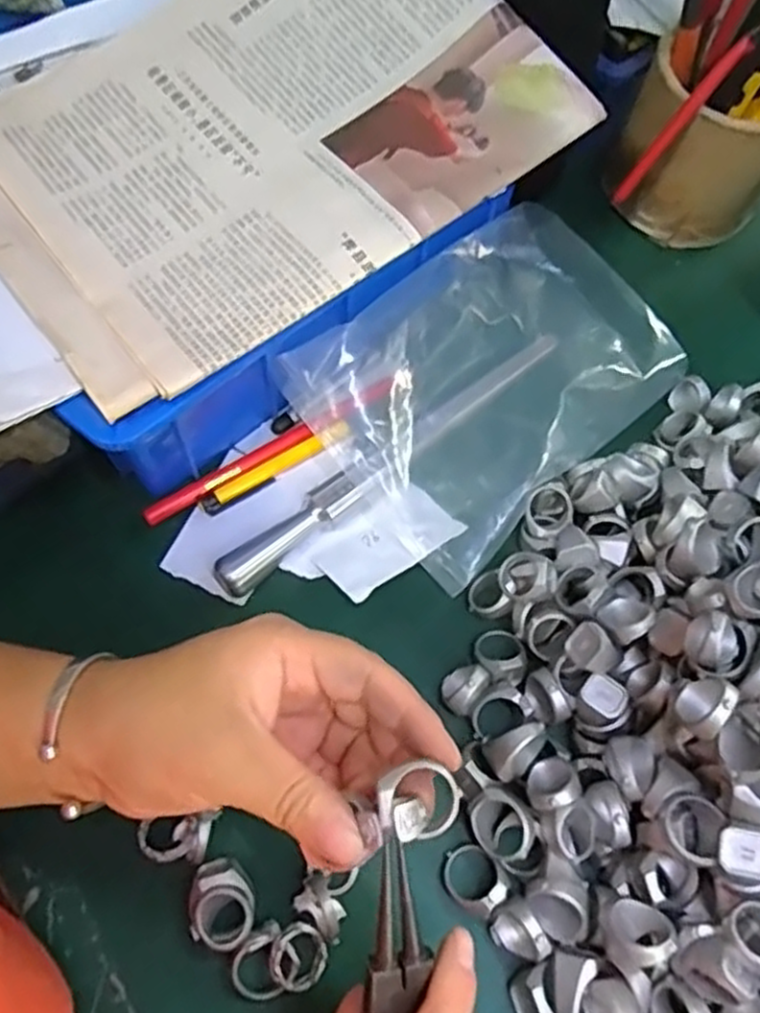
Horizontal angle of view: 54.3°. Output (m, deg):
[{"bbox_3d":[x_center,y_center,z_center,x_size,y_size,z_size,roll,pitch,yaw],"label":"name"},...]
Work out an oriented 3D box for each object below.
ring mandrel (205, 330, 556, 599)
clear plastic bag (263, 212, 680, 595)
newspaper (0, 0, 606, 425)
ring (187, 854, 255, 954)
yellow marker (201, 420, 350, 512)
[{"bbox_3d":[0.011,-0.030,0.396,0.230,0.027,0.018,-38,72,-18],"label":"ring mandrel"},{"bbox_3d":[0.064,-0.075,0.394,0.198,0.037,0.132,-39,72,-18],"label":"clear plastic bag"},{"bbox_3d":[-0.061,-0.187,0.348,0.274,0.049,0.200,-35,71,-17],"label":"newspaper"},{"bbox_3d":[-0.064,0.163,0.306,0.025,0.018,0.033,0,65,-3],"label":"ring"},{"bbox_3d":[-0.055,-0.022,0.398,0.087,0.010,0.009,-29,69,-15],"label":"yellow marker"}]

